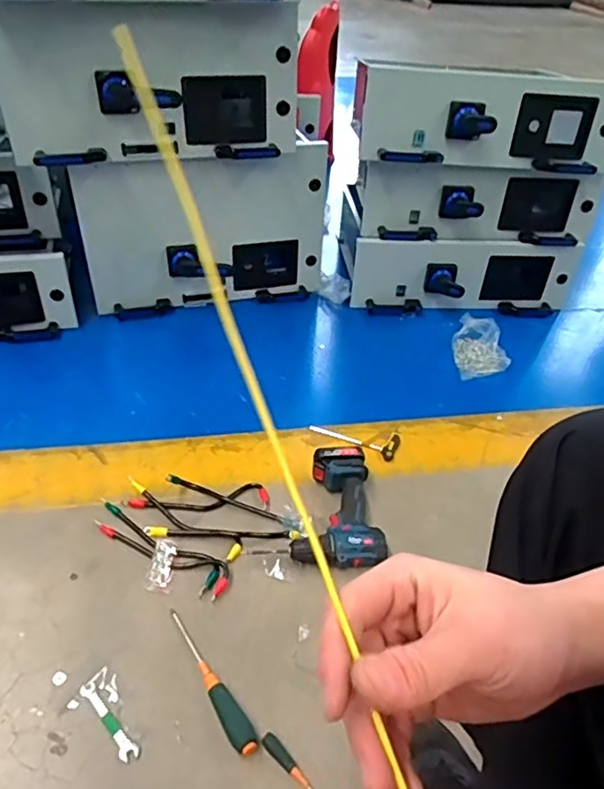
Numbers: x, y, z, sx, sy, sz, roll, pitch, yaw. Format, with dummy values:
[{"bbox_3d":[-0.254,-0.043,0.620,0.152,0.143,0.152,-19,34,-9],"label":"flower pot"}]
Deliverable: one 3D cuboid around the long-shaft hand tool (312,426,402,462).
[{"bbox_3d":[0.110,0.079,1.168,0.174,0.015,0.065,22,44,20],"label":"long-shaft hand tool"}]

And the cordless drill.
[{"bbox_3d":[0.030,0.188,0.997,0.216,0.067,0.213,4,41,0],"label":"cordless drill"}]

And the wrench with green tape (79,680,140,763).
[{"bbox_3d":[-0.251,0.425,0.757,0.021,0.005,0.121,-31,51,-34],"label":"wrench with green tape"}]

